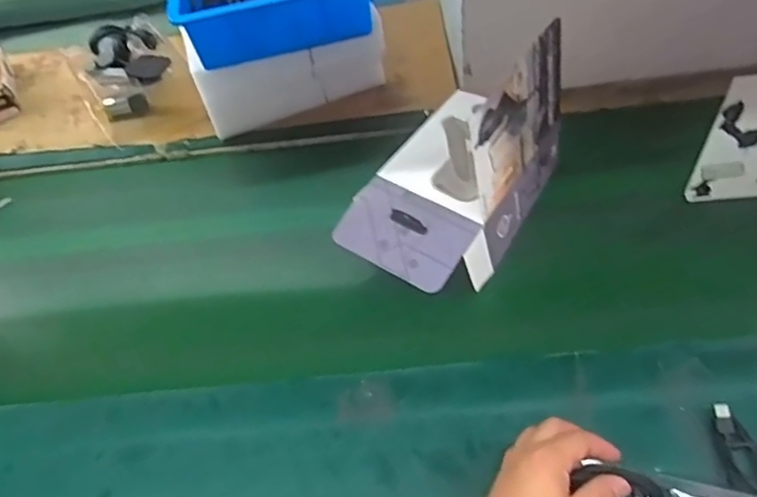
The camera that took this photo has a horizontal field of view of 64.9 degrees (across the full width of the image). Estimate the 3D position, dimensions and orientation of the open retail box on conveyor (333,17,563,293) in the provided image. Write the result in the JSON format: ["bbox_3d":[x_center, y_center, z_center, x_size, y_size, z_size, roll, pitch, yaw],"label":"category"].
[{"bbox_3d":[0.087,-0.104,0.699,0.163,0.225,0.282,25,55,24],"label":"open retail box on conveyor"}]

